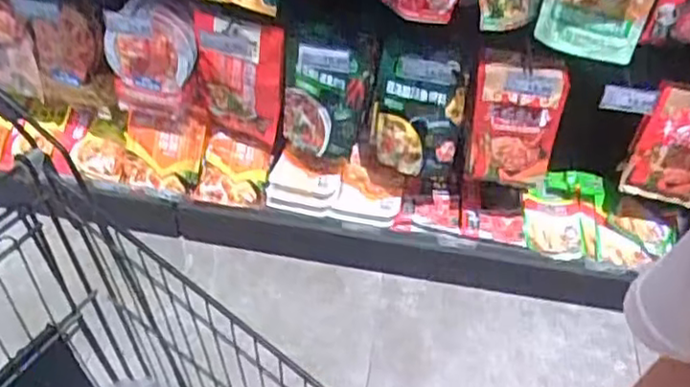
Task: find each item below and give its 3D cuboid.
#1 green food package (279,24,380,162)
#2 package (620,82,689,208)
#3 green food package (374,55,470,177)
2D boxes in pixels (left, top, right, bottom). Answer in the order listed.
[{"bbox_3d":[-0.037,-0.194,1.397,0.181,0.327,0.081,4,45,-1],"label":"green food package"},{"bbox_3d":[0.646,-0.078,1.328,0.175,0.324,0.028,8,50,9],"label":"package"},{"bbox_3d":[0.150,-0.147,1.401,0.184,0.304,0.071,8,45,3],"label":"green food package"}]

